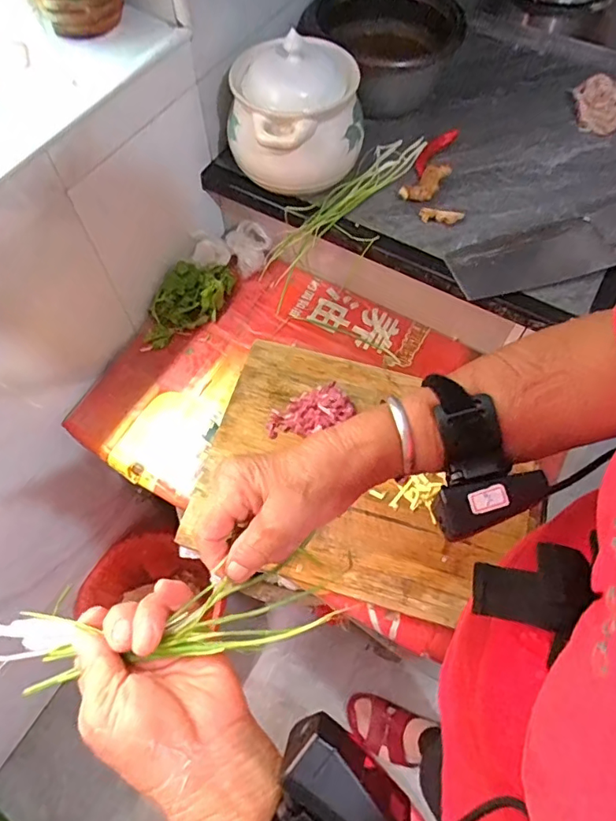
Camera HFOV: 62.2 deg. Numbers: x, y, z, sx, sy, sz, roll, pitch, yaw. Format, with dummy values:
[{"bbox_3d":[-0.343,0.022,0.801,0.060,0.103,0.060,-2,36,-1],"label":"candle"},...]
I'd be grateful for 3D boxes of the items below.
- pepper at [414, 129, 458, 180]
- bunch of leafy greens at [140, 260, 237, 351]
[{"bbox_3d":[0.172,-0.358,0.710,0.027,0.017,0.108,32,67,15],"label":"pepper"},{"bbox_3d":[-0.173,-0.161,0.739,0.068,0.058,0.163,39,69,18],"label":"bunch of leafy greens"}]

